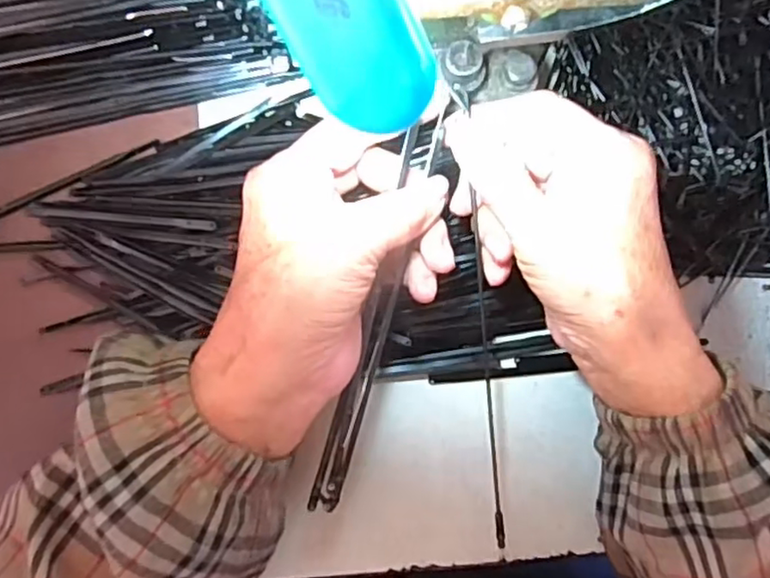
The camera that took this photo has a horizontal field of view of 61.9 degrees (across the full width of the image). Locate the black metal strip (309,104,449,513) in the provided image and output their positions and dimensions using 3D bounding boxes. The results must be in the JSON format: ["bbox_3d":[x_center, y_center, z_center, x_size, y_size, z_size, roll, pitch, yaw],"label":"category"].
[{"bbox_3d":[-0.003,0.009,0.275,0.014,0.011,0.177,16,90,0],"label":"black metal strip"}]

